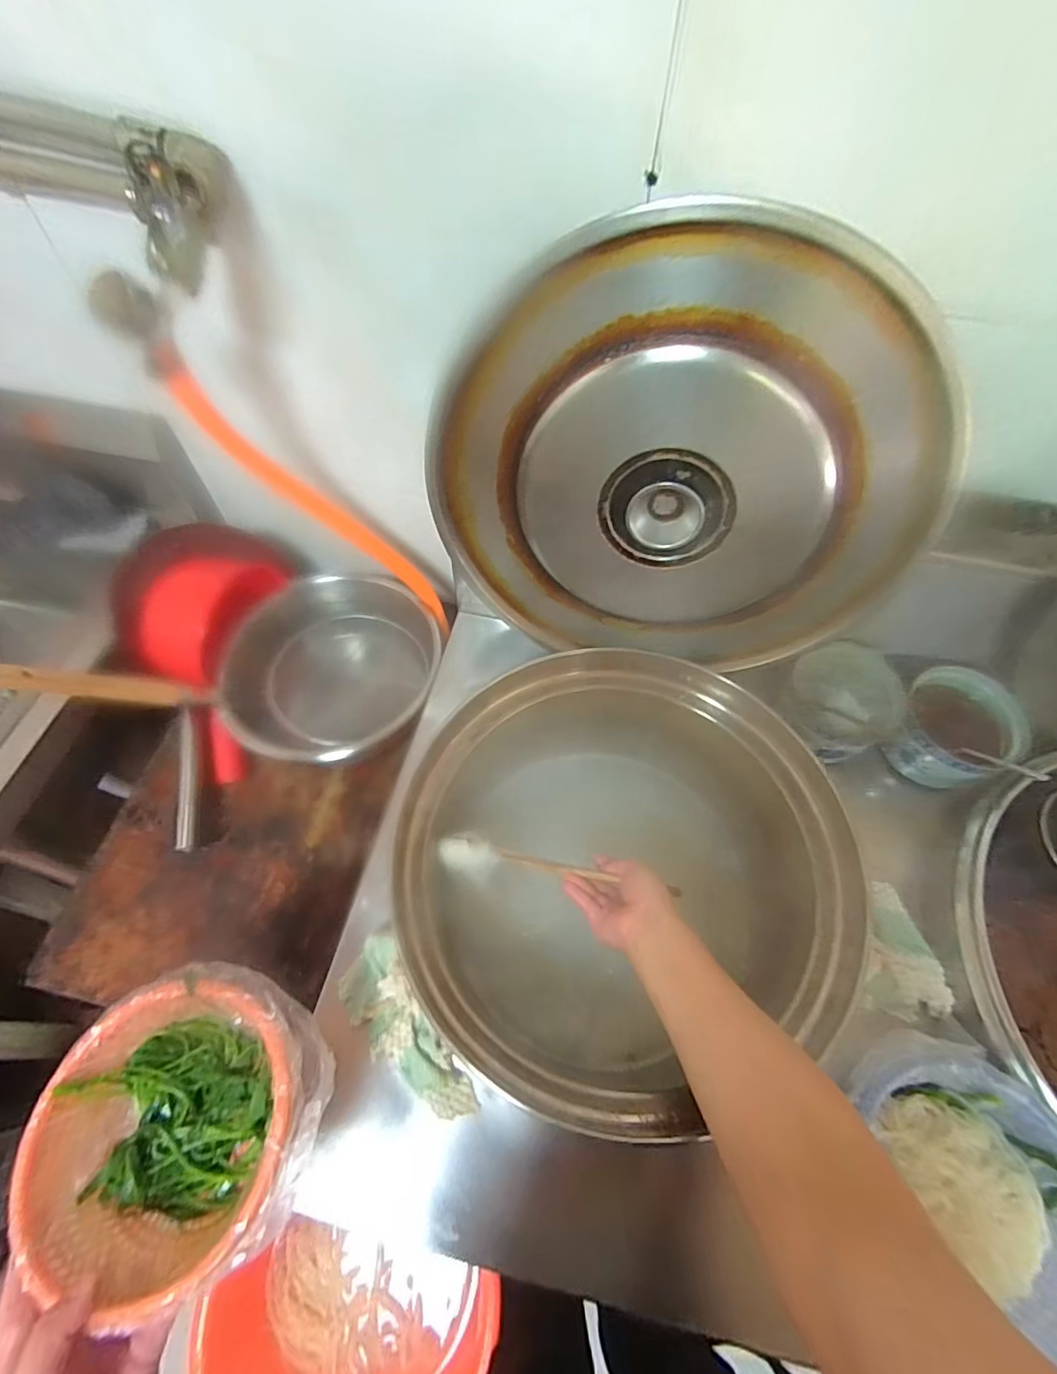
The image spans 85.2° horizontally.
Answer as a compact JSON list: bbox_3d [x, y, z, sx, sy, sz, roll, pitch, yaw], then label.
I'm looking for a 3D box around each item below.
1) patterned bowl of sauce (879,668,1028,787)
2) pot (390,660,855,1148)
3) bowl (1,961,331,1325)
[{"bbox_3d":[0.451,0.049,0.619,0.107,0.073,0.110,1,61,-1],"label":"patterned bowl of sauce"},{"bbox_3d":[0.086,0.202,0.675,0.431,0.268,0.432,1,61,-1],"label":"pot"},{"bbox_3d":[-0.251,0.313,0.417,0.194,0.079,0.179,1,61,-1],"label":"bowl"}]

